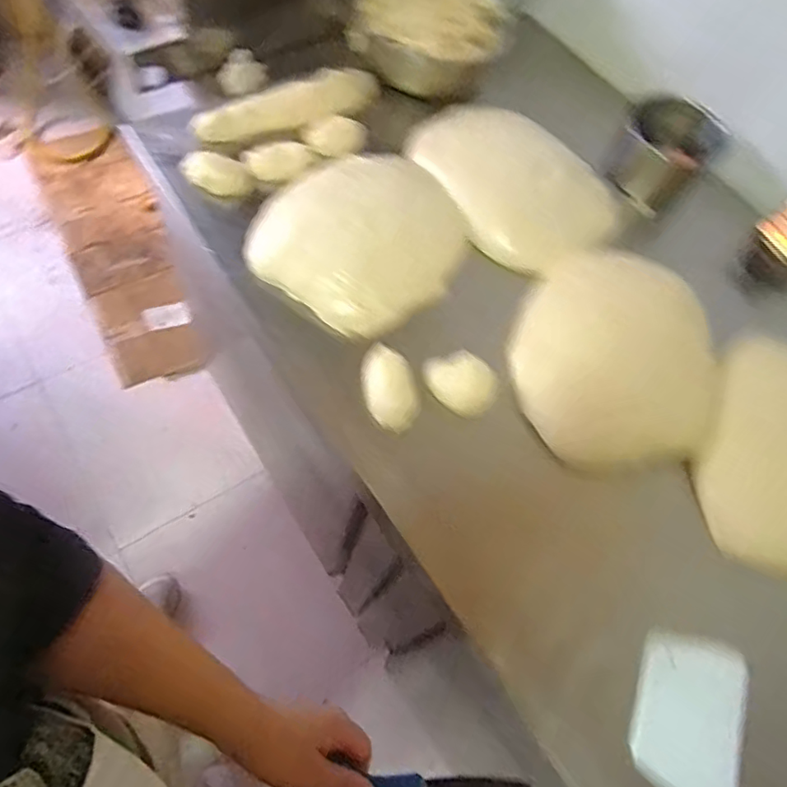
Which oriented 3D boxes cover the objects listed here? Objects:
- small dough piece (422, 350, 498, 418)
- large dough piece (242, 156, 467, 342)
[{"bbox_3d":[0.080,-0.016,0.692,0.090,0.035,0.056,43,64,14],"label":"small dough piece"},{"bbox_3d":[-0.043,-0.215,0.759,0.263,0.062,0.279,29,61,7],"label":"large dough piece"}]

